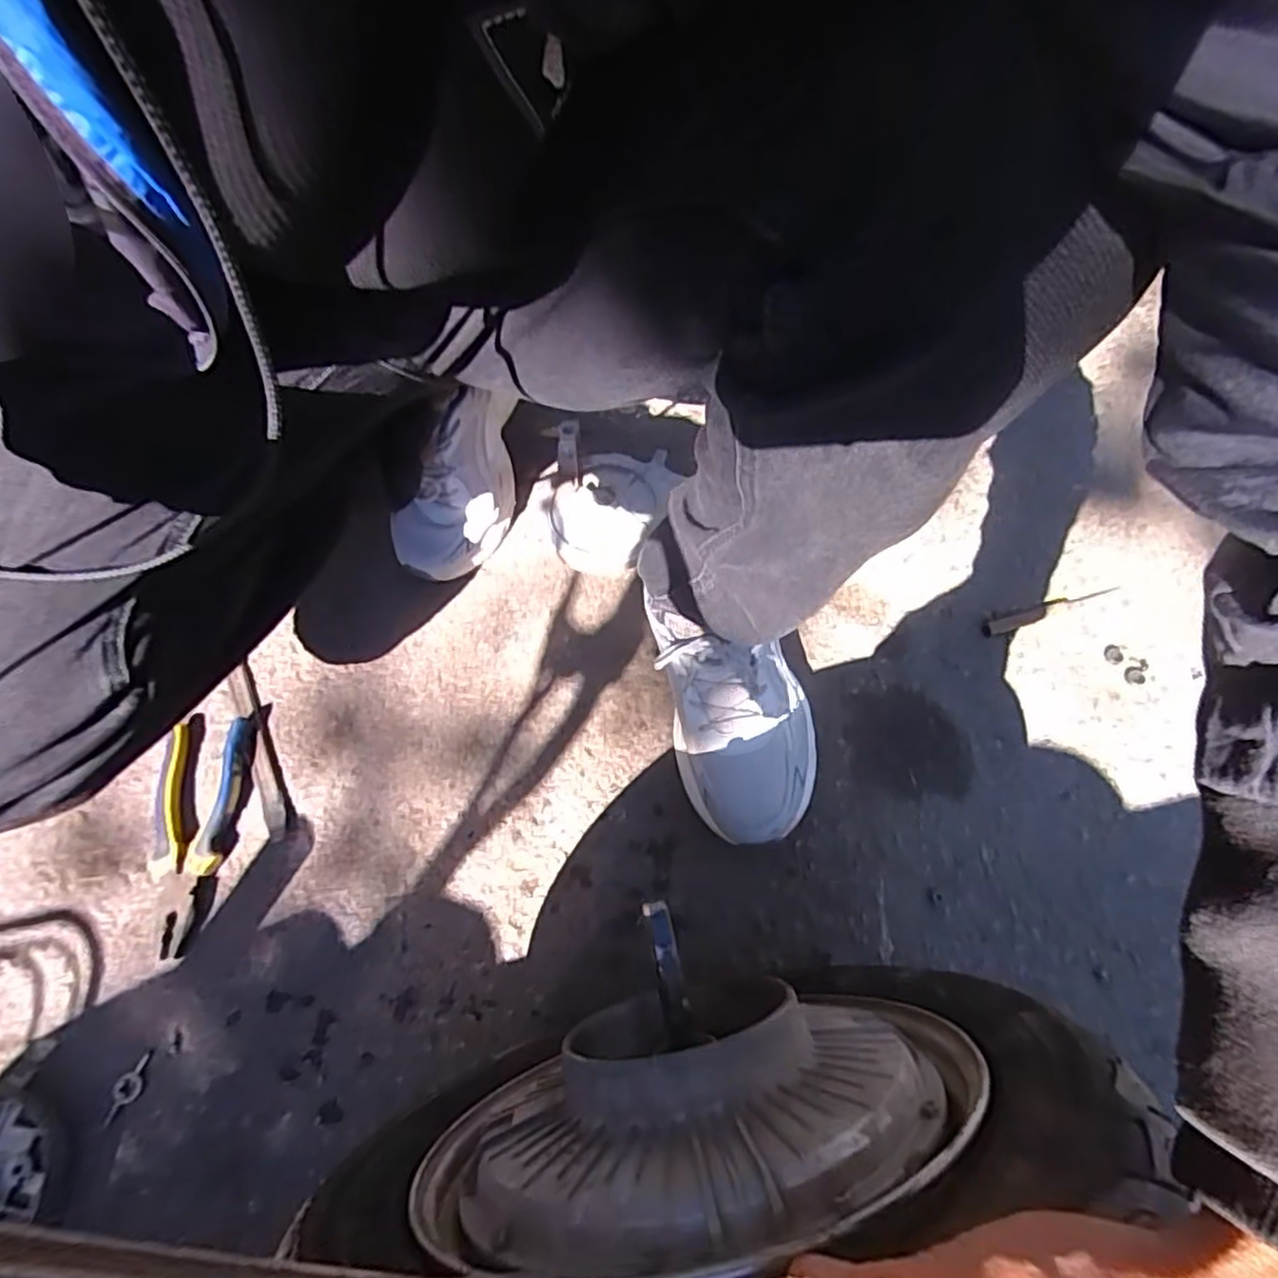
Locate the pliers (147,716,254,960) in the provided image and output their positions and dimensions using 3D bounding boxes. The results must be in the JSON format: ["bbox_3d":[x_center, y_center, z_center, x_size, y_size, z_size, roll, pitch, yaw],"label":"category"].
[{"bbox_3d":[-0.373,0.160,0.570,0.070,0.023,0.185,-5,65,0],"label":"pliers"}]

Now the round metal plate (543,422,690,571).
[{"bbox_3d":[-0.042,-0.133,0.678,0.136,0.054,0.143,-1,65,2],"label":"round metal plate"}]

